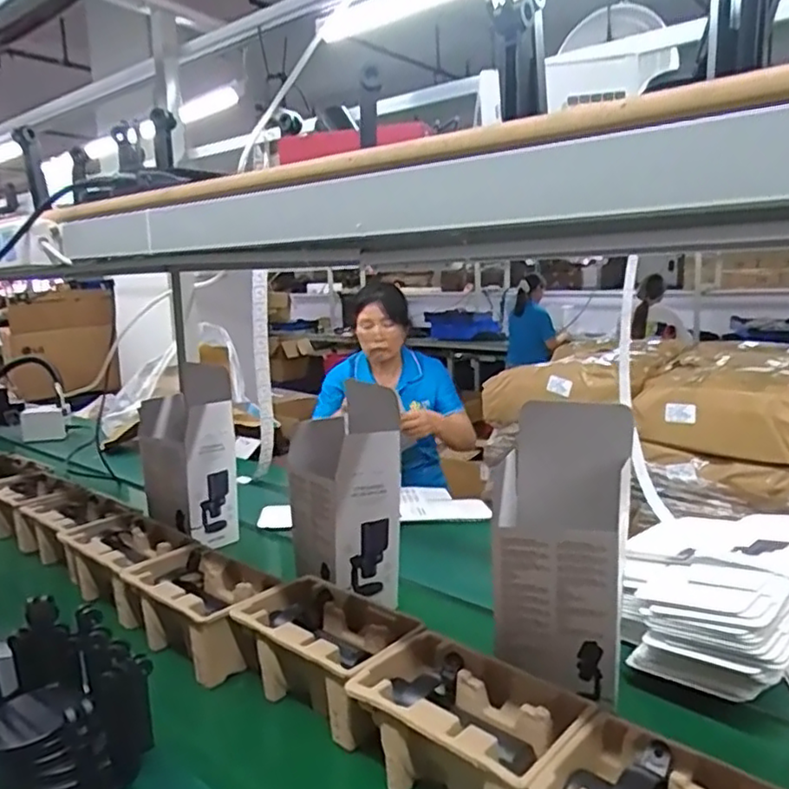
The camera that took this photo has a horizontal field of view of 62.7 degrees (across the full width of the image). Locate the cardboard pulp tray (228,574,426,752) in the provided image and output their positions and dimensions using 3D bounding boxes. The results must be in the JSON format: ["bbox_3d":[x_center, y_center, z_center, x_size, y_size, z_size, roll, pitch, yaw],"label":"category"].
[{"bbox_3d":[-0.090,0.329,0.830,0.234,0.103,0.137,11,16,41],"label":"cardboard pulp tray"}]

